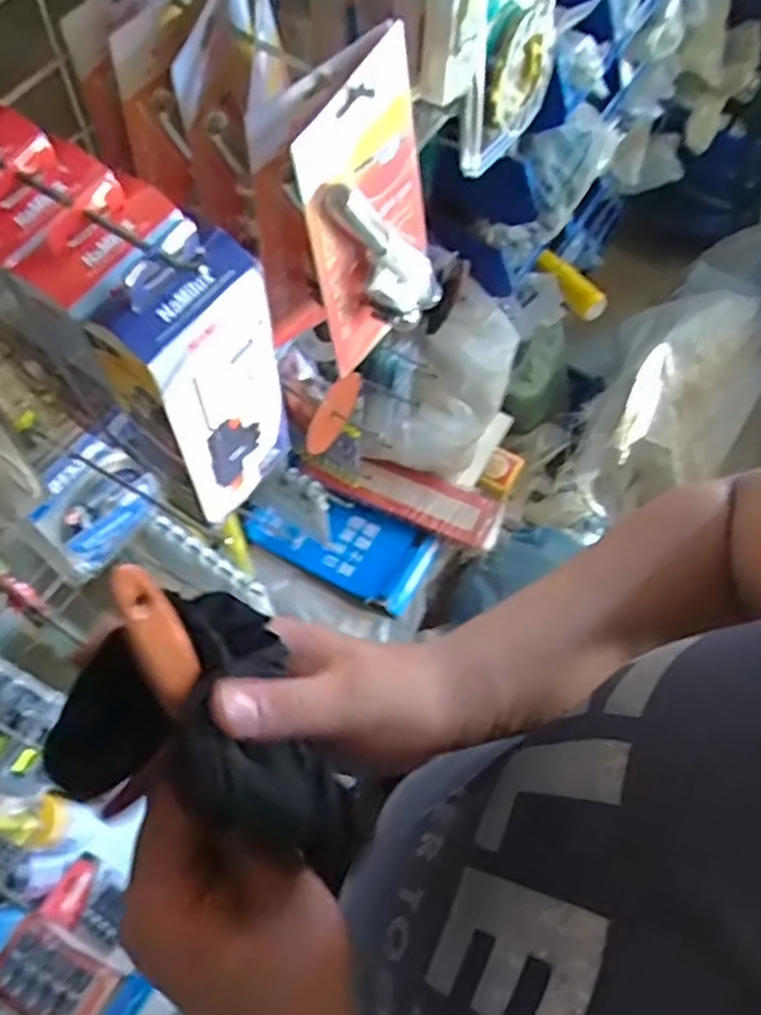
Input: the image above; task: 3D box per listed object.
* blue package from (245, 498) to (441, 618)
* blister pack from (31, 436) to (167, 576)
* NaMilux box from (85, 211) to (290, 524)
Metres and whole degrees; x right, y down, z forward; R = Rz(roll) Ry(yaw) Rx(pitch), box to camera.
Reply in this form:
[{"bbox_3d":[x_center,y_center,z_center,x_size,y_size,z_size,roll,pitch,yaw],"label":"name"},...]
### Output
[{"bbox_3d":[-0.057,0.051,1.160,0.277,0.042,0.131,26,82,-10],"label":"blue package"},{"bbox_3d":[-0.252,-0.006,0.681,0.028,0.153,0.108,31,67,13],"label":"blister pack"},{"bbox_3d":[-0.104,-0.074,0.461,0.046,0.200,0.090,36,68,15],"label":"NaMilux box"}]

